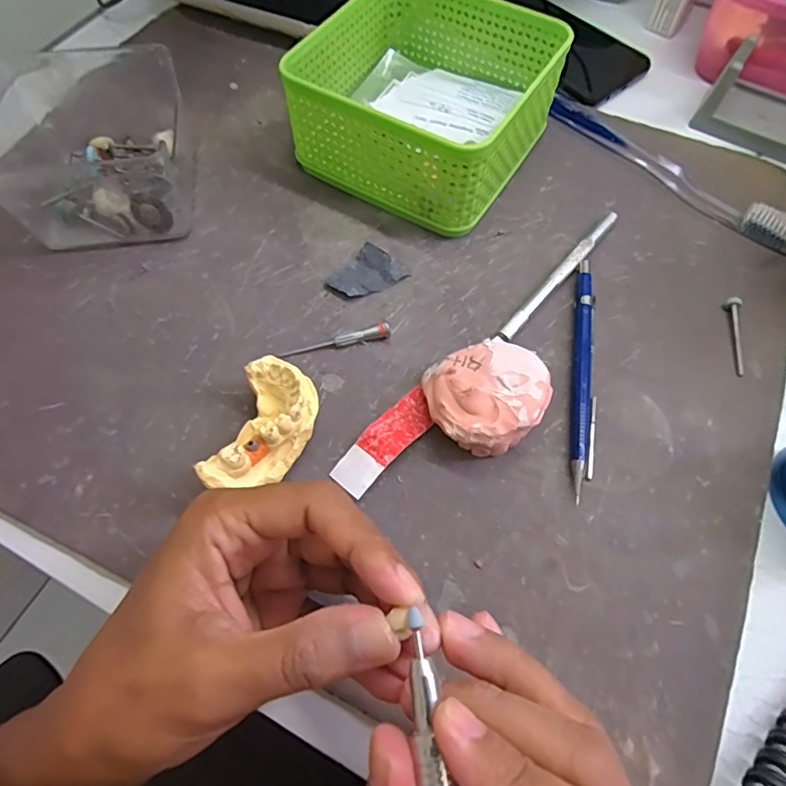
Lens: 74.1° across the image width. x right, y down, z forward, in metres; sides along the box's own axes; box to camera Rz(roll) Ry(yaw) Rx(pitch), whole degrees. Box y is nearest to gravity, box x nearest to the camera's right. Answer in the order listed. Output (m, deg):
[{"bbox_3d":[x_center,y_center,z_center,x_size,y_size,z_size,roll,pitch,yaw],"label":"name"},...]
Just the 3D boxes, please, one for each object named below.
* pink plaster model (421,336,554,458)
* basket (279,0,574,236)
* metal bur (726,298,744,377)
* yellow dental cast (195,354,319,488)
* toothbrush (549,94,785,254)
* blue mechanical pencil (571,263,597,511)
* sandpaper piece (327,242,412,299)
[{"bbox_3d":[0.045,0.001,0.249,0.057,0.030,0.052,0,64,-1],"label":"pink plaster model"},{"bbox_3d":[0.022,-0.180,0.318,0.128,0.062,0.134,29,67,13],"label":"basket"},{"bbox_3d":[0.186,-0.031,0.279,0.007,0.006,0.046,6,64,2],"label":"metal bur"},{"bbox_3d":[-0.057,0.018,0.240,0.035,0.030,0.062,14,65,6],"label":"yellow dental cast"},{"bbox_3d":[0.175,-0.141,0.330,0.175,0.011,0.022,39,70,16],"label":"toothbrush"},{"bbox_3d":[0.098,-0.012,0.268,0.012,0.009,0.134,10,65,4],"label":"blue mechanical pencil"},{"bbox_3d":[-0.015,-0.066,0.293,0.030,0.007,0.035,38,70,16],"label":"sandpaper piece"}]

